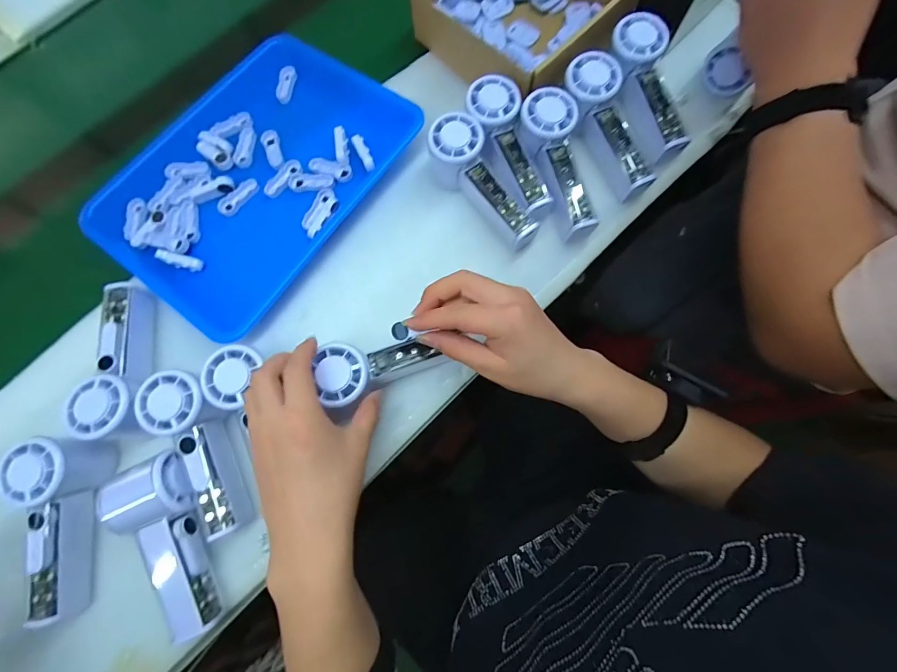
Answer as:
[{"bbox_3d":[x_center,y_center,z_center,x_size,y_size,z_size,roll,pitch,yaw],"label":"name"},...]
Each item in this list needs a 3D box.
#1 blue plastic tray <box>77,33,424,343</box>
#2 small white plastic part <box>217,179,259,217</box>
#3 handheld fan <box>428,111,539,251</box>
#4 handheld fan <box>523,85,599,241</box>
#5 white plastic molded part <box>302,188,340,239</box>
[{"bbox_3d":[-0.220,-0.194,0.433,0.271,0.030,0.347,37,80,9],"label":"blue plastic tray"},{"bbox_3d":[-0.240,-0.159,0.433,0.018,0.008,0.052,42,81,10],"label":"small white plastic part"},{"bbox_3d":[0.037,-0.161,0.398,0.055,0.037,0.156,-36,91,-7],"label":"handheld fan"},{"bbox_3d":[0.119,-0.181,0.392,0.052,0.031,0.155,-16,90,-3],"label":"handheld fan"},{"bbox_3d":[-0.139,-0.135,0.416,0.033,0.011,0.061,20,78,6],"label":"white plastic molded part"}]

